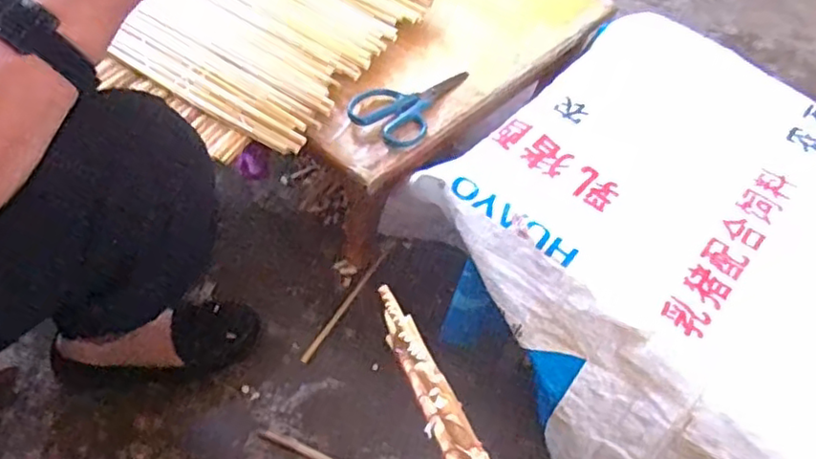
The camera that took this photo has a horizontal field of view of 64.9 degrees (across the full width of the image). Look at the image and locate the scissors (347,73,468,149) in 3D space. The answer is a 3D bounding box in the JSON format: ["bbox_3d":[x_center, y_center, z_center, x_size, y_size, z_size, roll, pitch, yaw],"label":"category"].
[{"bbox_3d":[0.006,-0.167,0.809,0.097,0.019,0.168,31,54,16],"label":"scissors"}]

